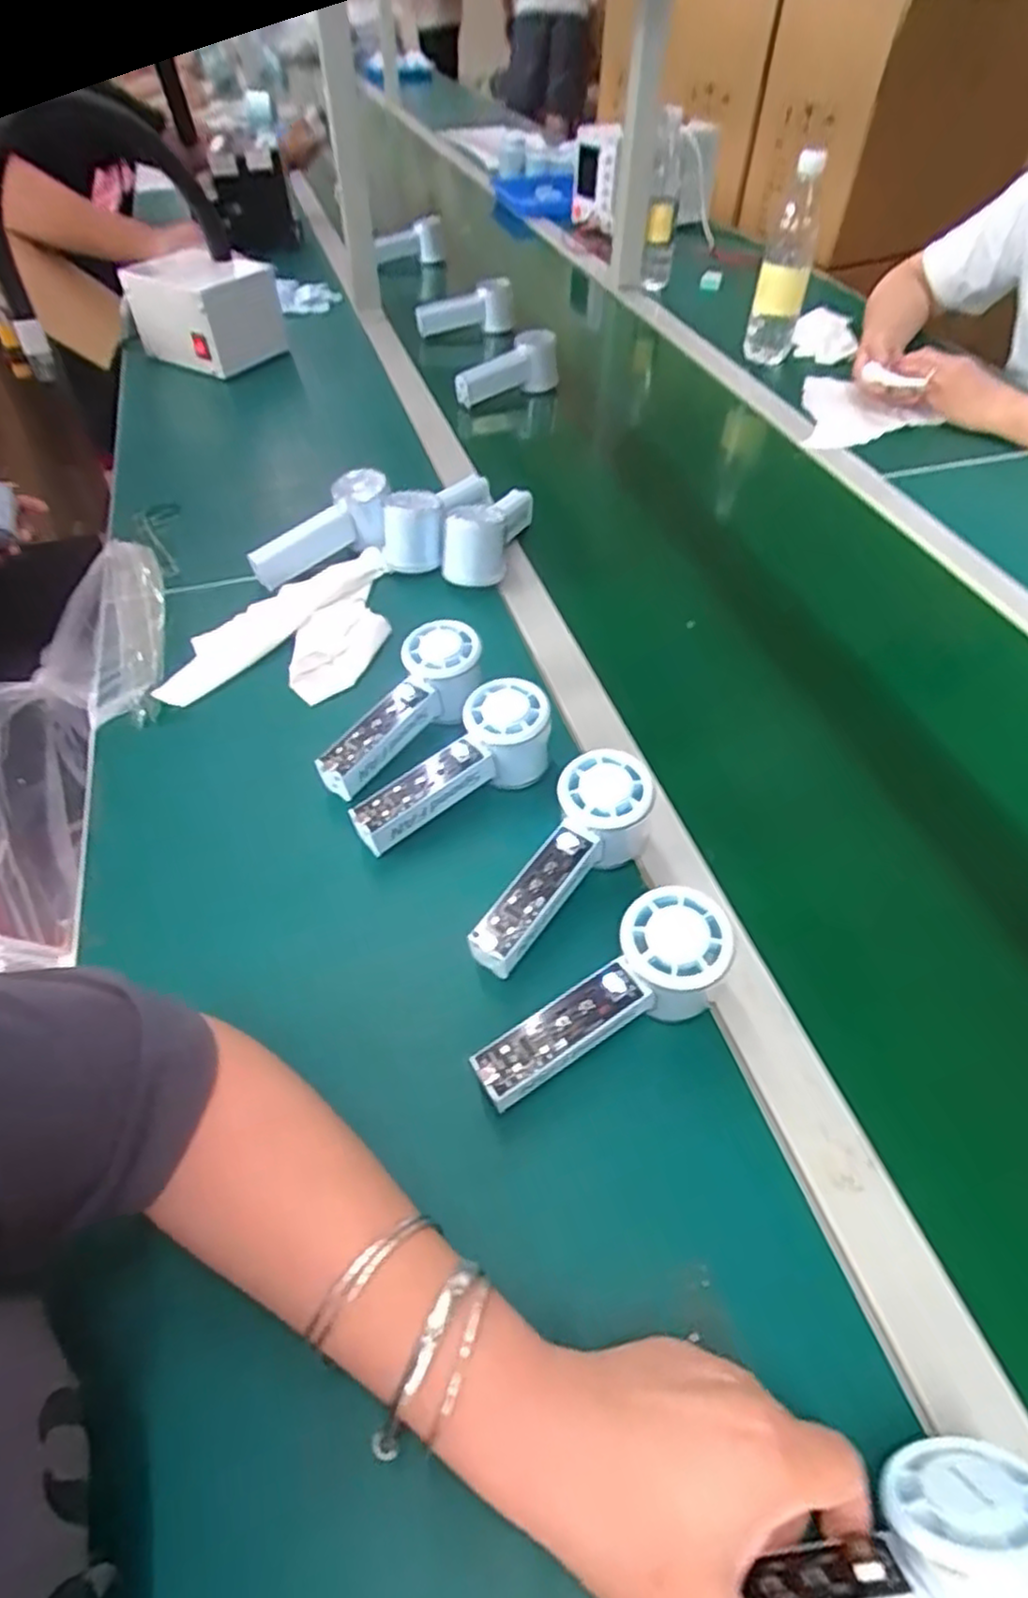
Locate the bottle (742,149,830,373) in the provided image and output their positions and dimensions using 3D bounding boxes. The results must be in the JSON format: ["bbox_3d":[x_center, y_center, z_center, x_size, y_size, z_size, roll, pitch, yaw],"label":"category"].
[{"bbox_3d":[0.371,-0.723,0.991,0.069,0.224,0.059,16,52,12],"label":"bottle"}]

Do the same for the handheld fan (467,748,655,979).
[{"bbox_3d":[0.030,0.041,0.453,0.055,0.058,0.156,33,72,23],"label":"handheld fan"}]

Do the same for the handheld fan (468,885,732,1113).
[{"bbox_3d":[0.051,0.111,0.395,0.151,0.057,0.052,-34,57,-8],"label":"handheld fan"}]

